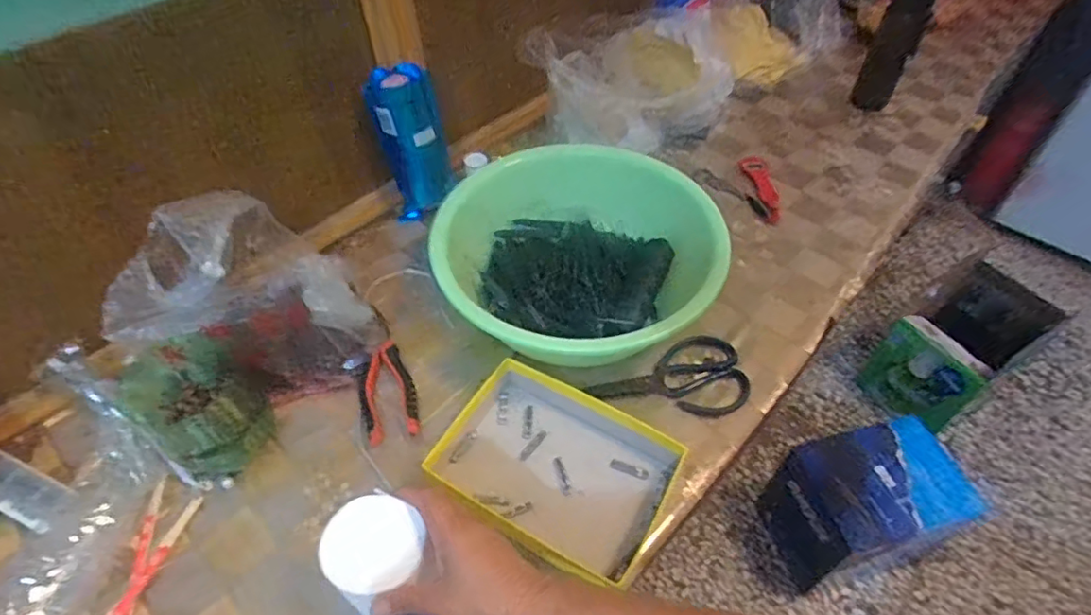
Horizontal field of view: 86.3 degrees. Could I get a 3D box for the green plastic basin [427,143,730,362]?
[{"bbox_3d":[0.041,-0.055,0.699,0.307,0.131,0.289,-1,50,1],"label":"green plastic basin"}]

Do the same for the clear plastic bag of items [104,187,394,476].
[{"bbox_3d":[-0.324,0.014,0.602,0.178,0.193,0.246,32,58,24],"label":"clear plastic bag of items"}]

